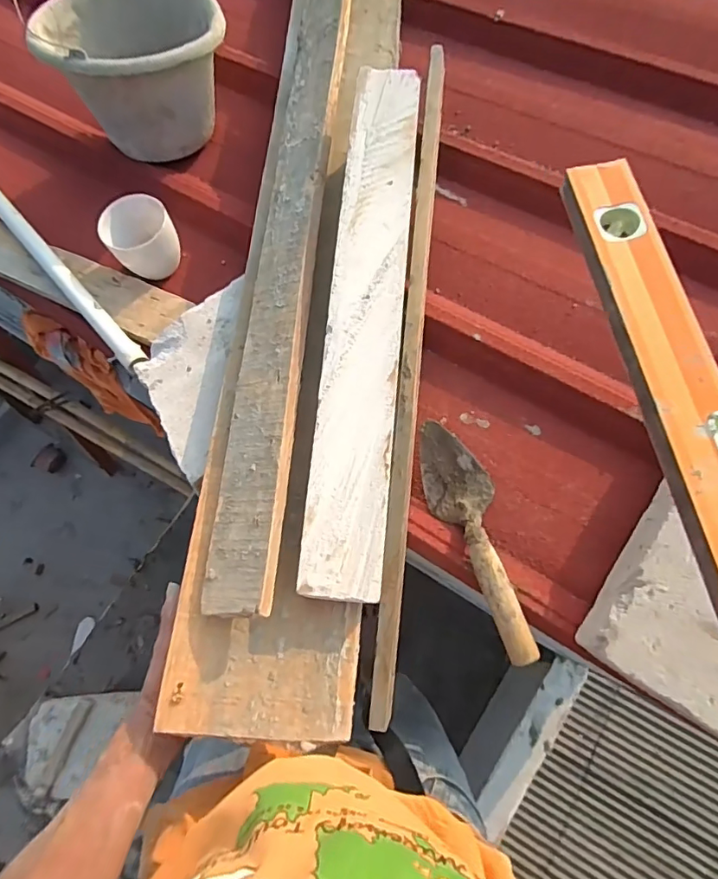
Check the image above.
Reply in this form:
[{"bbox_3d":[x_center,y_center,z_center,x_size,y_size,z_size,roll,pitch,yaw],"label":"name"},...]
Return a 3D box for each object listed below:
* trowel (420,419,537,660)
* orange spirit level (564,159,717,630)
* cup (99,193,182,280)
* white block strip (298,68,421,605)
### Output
[{"bbox_3d":[0.138,0.103,0.558,0.071,0.048,0.267,-23,78,-6],"label":"trowel"},{"bbox_3d":[0.271,-0.018,0.405,0.060,0.030,0.520,-7,70,-2],"label":"orange spirit level"},{"bbox_3d":[-0.308,-0.289,0.707,0.088,0.067,0.093,0,77,0],"label":"cup"},{"bbox_3d":[0.010,-0.146,0.513,0.075,0.023,0.589,5,77,1],"label":"white block strip"}]

